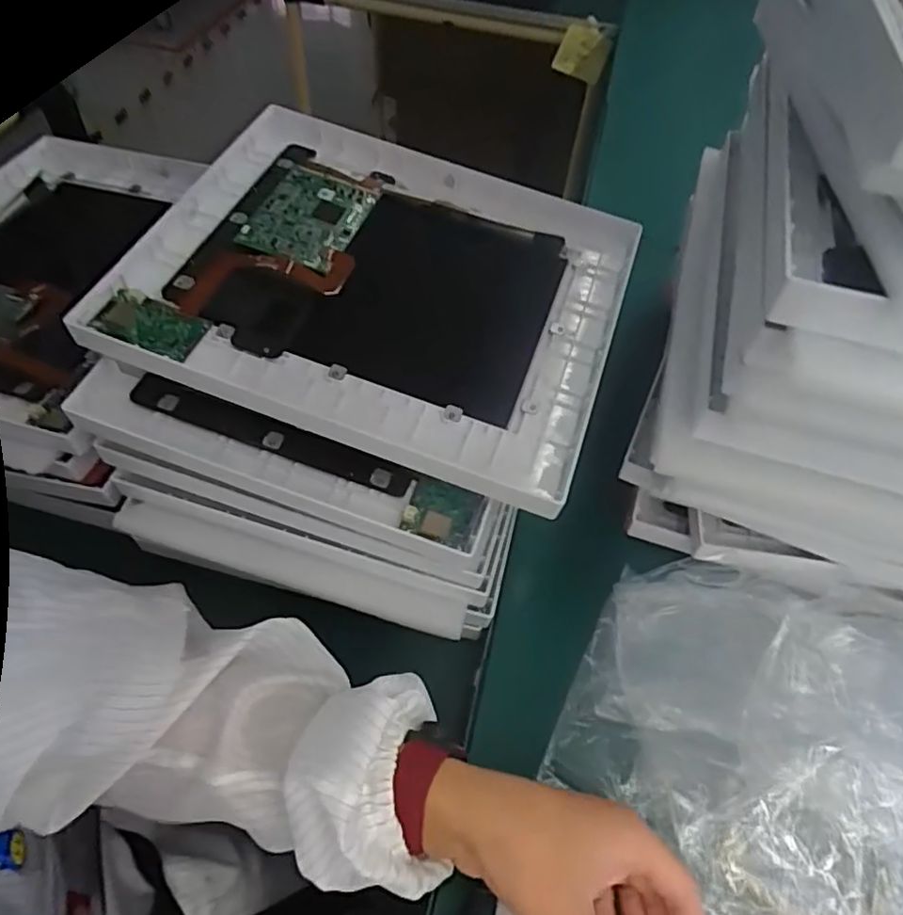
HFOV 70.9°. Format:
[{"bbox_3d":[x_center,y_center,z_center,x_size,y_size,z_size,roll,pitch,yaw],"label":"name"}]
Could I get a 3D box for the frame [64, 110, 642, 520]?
[{"bbox_3d":[-0.046,-0.117,0.437,0.311,0.034,0.262,20,60,4],"label":"frame"}]

